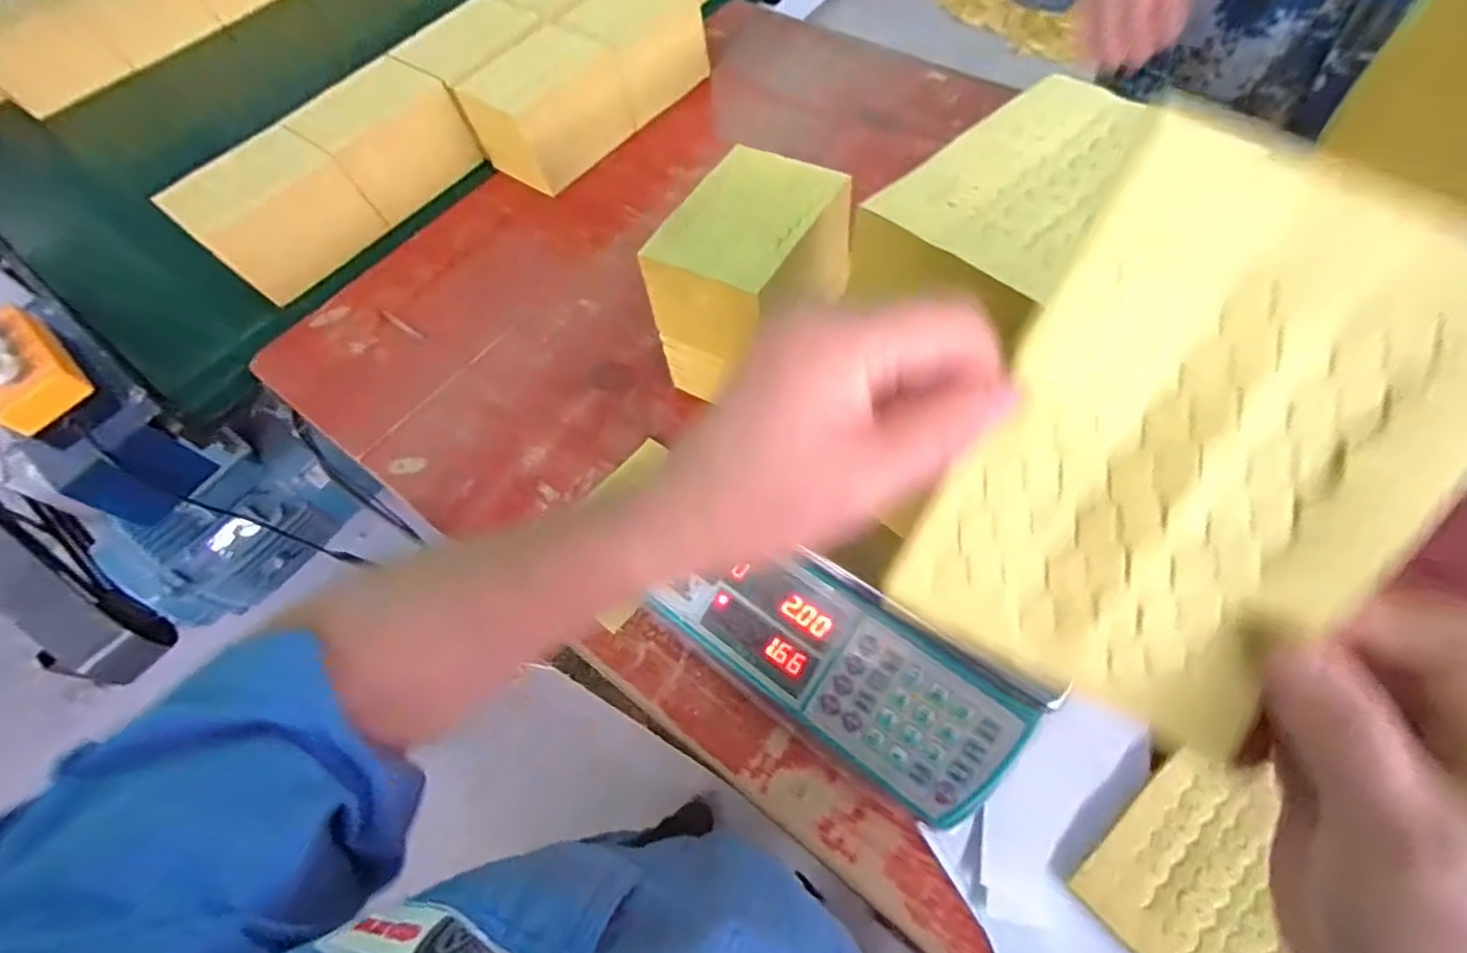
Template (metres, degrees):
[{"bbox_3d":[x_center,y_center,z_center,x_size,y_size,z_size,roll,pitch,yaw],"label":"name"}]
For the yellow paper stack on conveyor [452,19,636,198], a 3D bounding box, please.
[{"bbox_3d":[-0.232,-0.469,0.844,0.129,0.128,0.193,34,69,21],"label":"yellow paper stack on conveyor"}]

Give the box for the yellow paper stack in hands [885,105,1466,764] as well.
[{"bbox_3d":[0.134,-0.003,0.191,0.115,0.158,0.007,26,21,8],"label":"yellow paper stack in hands"}]

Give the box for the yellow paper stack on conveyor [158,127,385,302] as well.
[{"bbox_3d":[-0.538,-0.305,0.770,0.110,0.125,0.166,31,68,20],"label":"yellow paper stack on conveyor"}]

